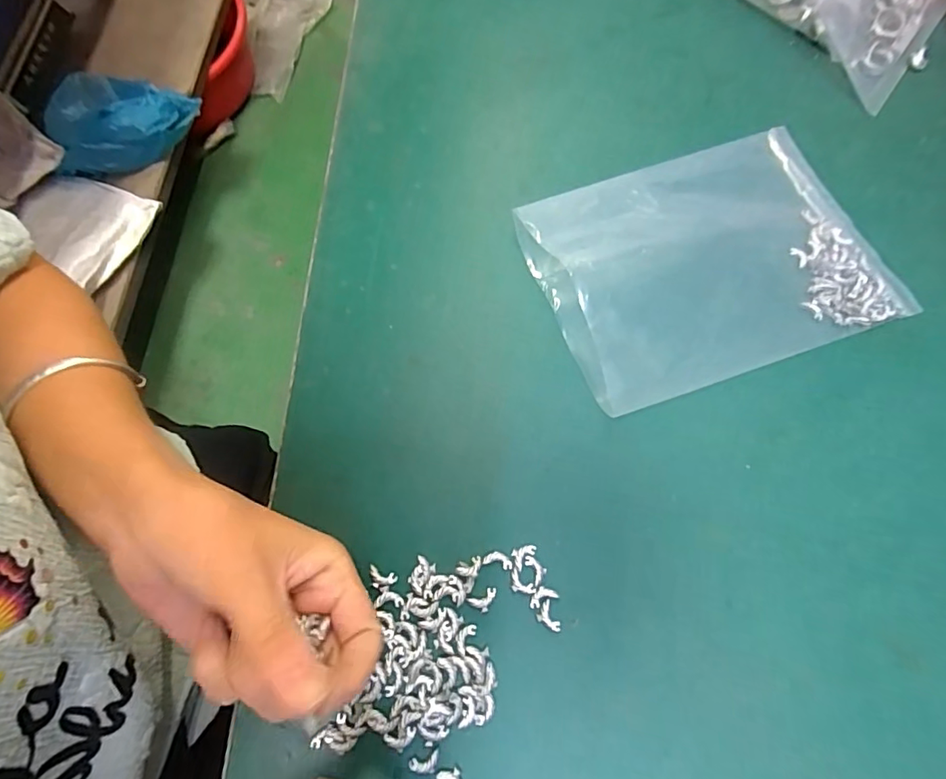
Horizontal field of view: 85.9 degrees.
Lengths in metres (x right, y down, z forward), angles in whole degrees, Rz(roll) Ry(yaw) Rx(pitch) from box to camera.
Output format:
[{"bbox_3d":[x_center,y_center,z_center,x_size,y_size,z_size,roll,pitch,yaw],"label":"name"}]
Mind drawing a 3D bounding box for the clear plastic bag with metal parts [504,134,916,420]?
[{"bbox_3d":[0.136,-0.078,0.288,0.190,0.034,0.136,-19,72,-5],"label":"clear plastic bag with metal parts"}]

